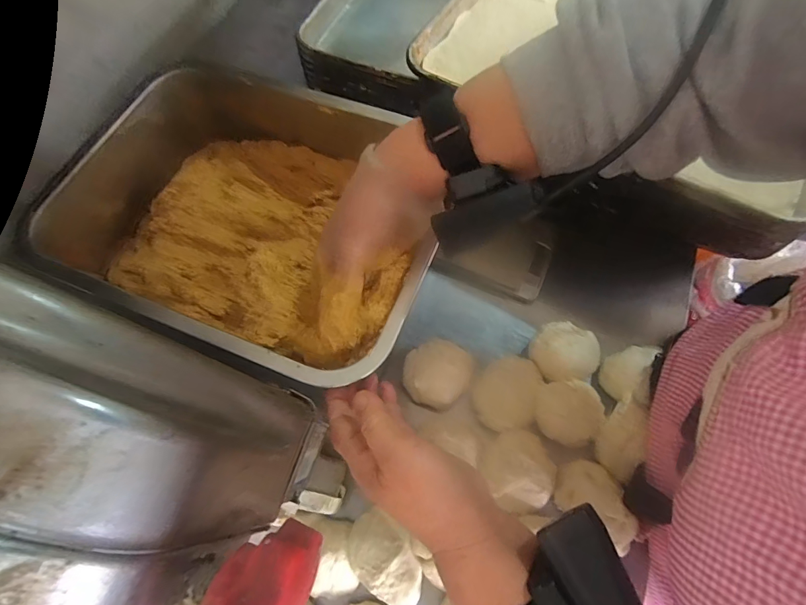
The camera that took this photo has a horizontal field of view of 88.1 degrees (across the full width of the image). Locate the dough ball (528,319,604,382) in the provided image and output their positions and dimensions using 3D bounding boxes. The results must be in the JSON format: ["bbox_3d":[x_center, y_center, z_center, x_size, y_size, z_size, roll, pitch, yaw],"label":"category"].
[{"bbox_3d":[0.166,0.052,0.430,0.062,0.045,0.061,-1,66,2],"label":"dough ball"}]

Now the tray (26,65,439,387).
[{"bbox_3d":[-0.144,-0.084,0.404,0.331,0.095,0.252,21,69,11],"label":"tray"}]

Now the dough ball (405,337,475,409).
[{"bbox_3d":[0.035,0.071,0.427,0.066,0.047,0.068,-1,66,2],"label":"dough ball"}]

